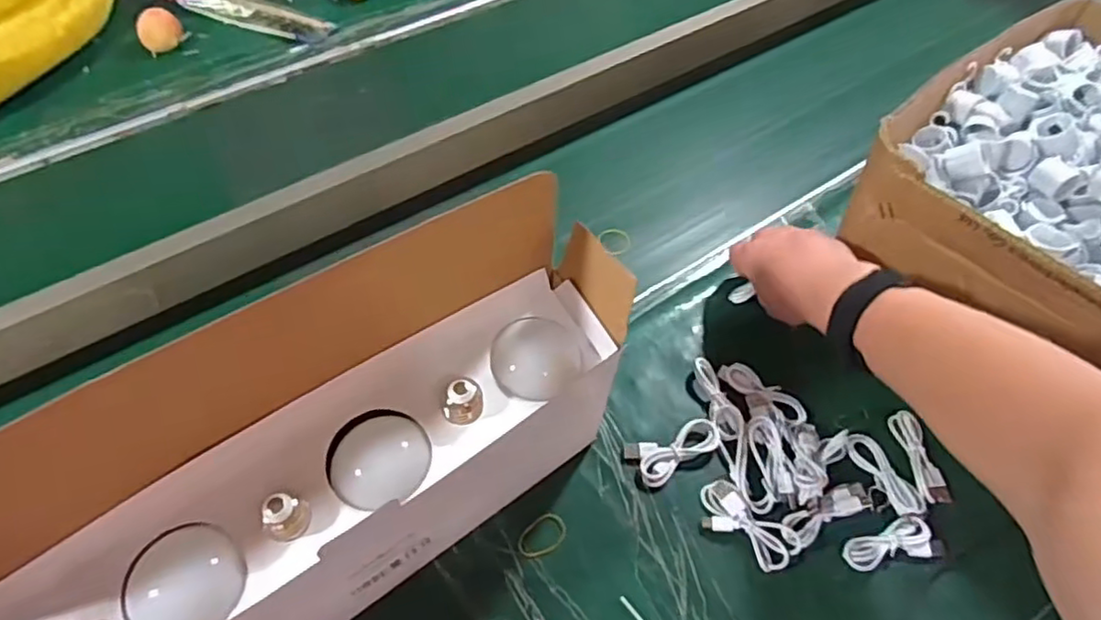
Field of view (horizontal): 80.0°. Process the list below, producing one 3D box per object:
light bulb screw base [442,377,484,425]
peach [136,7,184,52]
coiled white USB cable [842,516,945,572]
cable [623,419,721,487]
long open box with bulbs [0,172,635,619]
[{"bbox_3d":[-0.051,0.054,0.392,0.018,0.024,0.024,28,58,16],"label":"light bulb screw base"},{"bbox_3d":[-0.477,-0.338,0.806,0.046,0.042,0.048,-17,57,-15],"label":"peach"},{"bbox_3d":[0.252,0.173,0.485,0.077,0.013,0.029,-9,55,-8],"label":"coiled white USB cable"},{"bbox_3d":[0.100,0.113,0.522,0.077,0.009,0.038,-14,56,-12],"label":"cable"},{"bbox_3d":[-0.129,0.104,0.406,0.382,0.199,0.118,-28,60,-20],"label":"long open box with bulbs"}]

